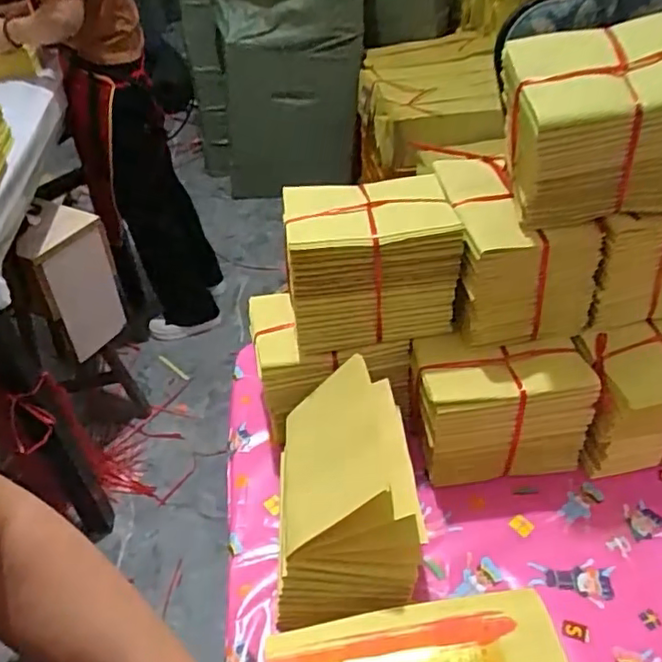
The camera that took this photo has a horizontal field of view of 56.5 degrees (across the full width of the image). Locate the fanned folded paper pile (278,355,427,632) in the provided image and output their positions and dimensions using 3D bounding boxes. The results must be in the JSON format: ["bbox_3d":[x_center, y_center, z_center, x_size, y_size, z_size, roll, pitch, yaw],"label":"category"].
[{"bbox_3d":[0.006,0.140,0.569,0.116,0.145,0.172,-5,39,-5],"label":"fanned folded paper pile"}]

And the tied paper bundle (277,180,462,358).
[{"bbox_3d":[0.038,-0.067,0.629,0.162,0.134,0.099,-4,39,-4],"label":"tied paper bundle"}]

